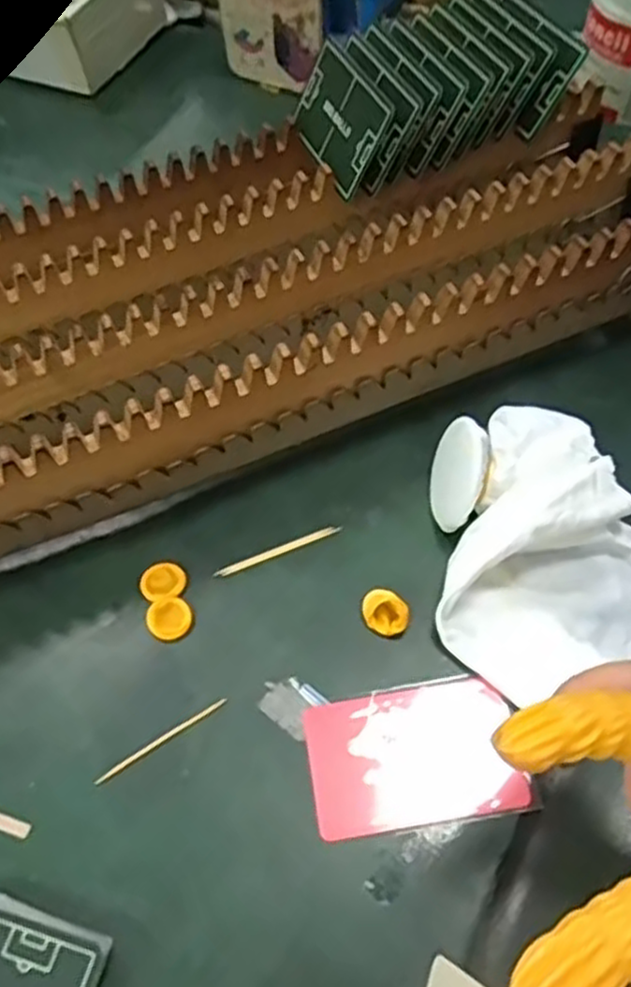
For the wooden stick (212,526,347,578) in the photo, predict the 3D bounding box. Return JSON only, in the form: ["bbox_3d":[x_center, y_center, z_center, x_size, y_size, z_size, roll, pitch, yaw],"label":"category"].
[{"bbox_3d":[-0.018,0.028,0.364,0.065,0.004,0.005,-21,59,-9],"label":"wooden stick"}]

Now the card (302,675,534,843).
[{"bbox_3d":[0.040,0.108,0.308,0.084,0.004,0.055,-10,58,-2],"label":"card"}]

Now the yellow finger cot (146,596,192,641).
[{"bbox_3d":[-0.069,0.057,0.345,0.020,0.004,0.020,-2,58,3],"label":"yellow finger cot"}]

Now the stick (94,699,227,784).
[{"bbox_3d":[-0.066,0.105,0.318,0.062,0.004,0.004,-30,60,-14],"label":"stick"}]

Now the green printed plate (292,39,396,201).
[{"bbox_3d":[0.013,-0.206,0.403,0.006,0.048,0.079,-3,54,-37],"label":"green printed plate"}]

